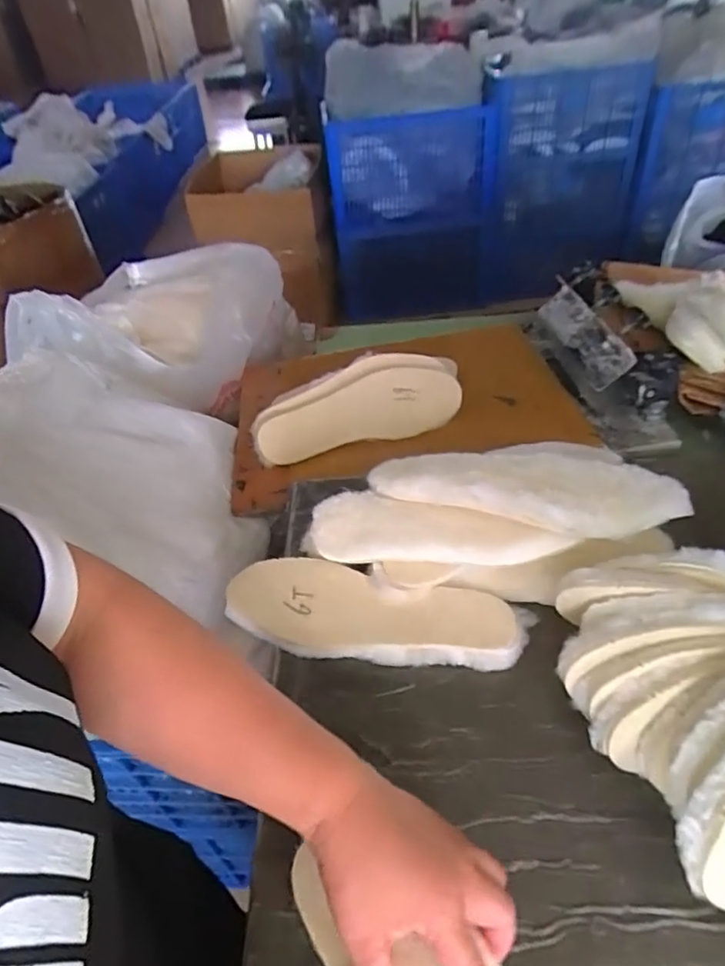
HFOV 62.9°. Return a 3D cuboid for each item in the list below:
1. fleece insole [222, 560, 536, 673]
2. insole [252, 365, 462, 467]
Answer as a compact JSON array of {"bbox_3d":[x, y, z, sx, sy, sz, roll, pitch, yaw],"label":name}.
[{"bbox_3d":[0.011,0.129,0.571,0.282,0.022,0.094,9,52,12],"label":"fleece insole"},{"bbox_3d":[-0.005,-0.100,0.821,0.278,0.018,0.095,-13,86,-5],"label":"insole"}]

